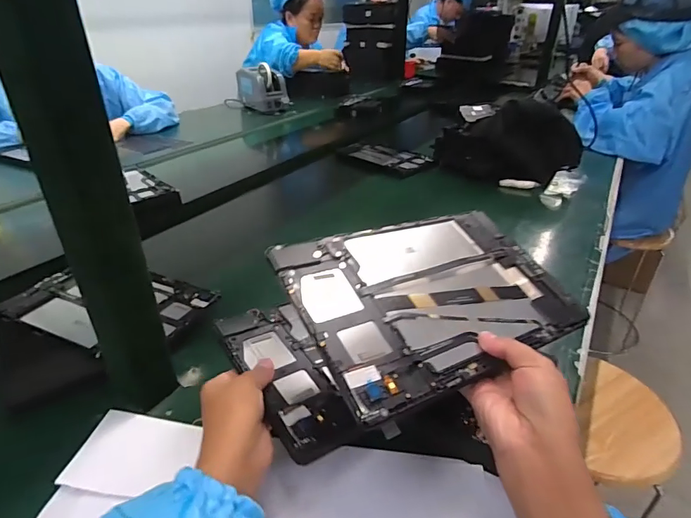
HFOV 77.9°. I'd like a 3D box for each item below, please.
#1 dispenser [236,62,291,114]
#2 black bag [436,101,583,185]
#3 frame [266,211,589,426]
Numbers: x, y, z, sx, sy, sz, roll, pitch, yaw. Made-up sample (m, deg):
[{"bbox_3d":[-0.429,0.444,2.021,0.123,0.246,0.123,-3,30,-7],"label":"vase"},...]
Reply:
[{"bbox_3d":[-0.294,-0.612,1.526,0.119,0.133,0.189,-22,38,-32],"label":"dispenser"},{"bbox_3d":[0.351,-0.258,0.939,0.308,0.158,0.097,13,33,18],"label":"black bag"},{"bbox_3d":[0.074,0.025,0.344,0.235,0.011,0.149,-14,53,-31],"label":"frame"}]

